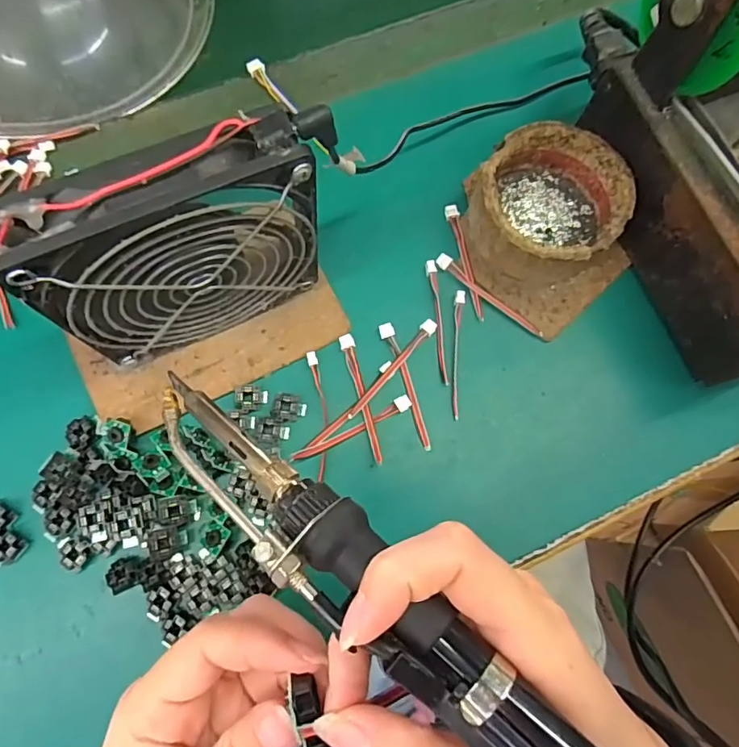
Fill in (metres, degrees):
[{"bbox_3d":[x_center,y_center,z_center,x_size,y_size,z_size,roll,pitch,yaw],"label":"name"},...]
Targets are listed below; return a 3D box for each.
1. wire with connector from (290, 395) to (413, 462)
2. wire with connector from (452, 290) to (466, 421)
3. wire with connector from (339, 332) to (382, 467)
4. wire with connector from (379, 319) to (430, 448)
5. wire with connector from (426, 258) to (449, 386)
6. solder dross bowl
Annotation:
[{"bbox_3d":[-0.010,0.031,0.283,0.071,0.005,0.007,-27,81,-9],"label":"wire with connector"},{"bbox_3d":[0.051,-0.012,0.297,0.006,0.005,0.076,5,77,-3],"label":"wire with connector"},{"bbox_3d":[-0.004,0.013,0.288,0.008,0.004,0.076,-15,79,-7],"label":"wire with connector"},{"bbox_3d":[0.021,0.007,0.292,0.009,0.007,0.075,-16,79,-7],"label":"wire with connector"},{"bbox_3d":[0.041,-0.031,0.301,0.005,0.005,0.075,-5,78,-5],"label":"wire with connector"},{"bbox_3d":[0.106,-0.099,0.301,0.081,0.039,0.080,1,77,-4],"label":"solder dross bowl"}]

